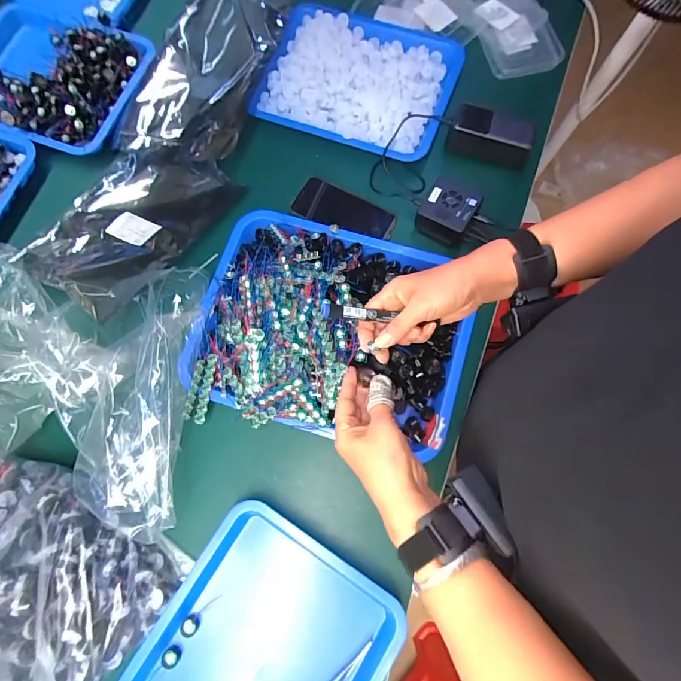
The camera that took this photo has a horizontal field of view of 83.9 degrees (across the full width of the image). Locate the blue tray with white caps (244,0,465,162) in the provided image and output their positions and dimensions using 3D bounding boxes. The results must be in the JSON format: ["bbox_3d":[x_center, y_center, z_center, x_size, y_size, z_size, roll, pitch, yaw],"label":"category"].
[{"bbox_3d":[0.034,-0.444,0.640,0.306,0.034,0.243,18,77,6],"label":"blue tray with white caps"}]

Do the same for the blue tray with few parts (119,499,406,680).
[{"bbox_3d":[-0.105,0.402,0.455,0.262,0.034,0.331,32,79,8],"label":"blue tray with few parts"}]

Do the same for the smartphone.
[{"bbox_3d":[0.007,-0.208,0.609,0.161,0.010,0.067,23,78,7],"label":"smartphone"}]

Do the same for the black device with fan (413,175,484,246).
[{"bbox_3d":[0.162,-0.197,0.583,0.076,0.050,0.078,29,79,8],"label":"black device with fan"}]

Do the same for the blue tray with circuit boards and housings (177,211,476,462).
[{"bbox_3d":[-0.016,-0.018,0.523,0.373,0.090,0.314,13,77,5],"label":"blue tray with circuit boards and housings"}]

